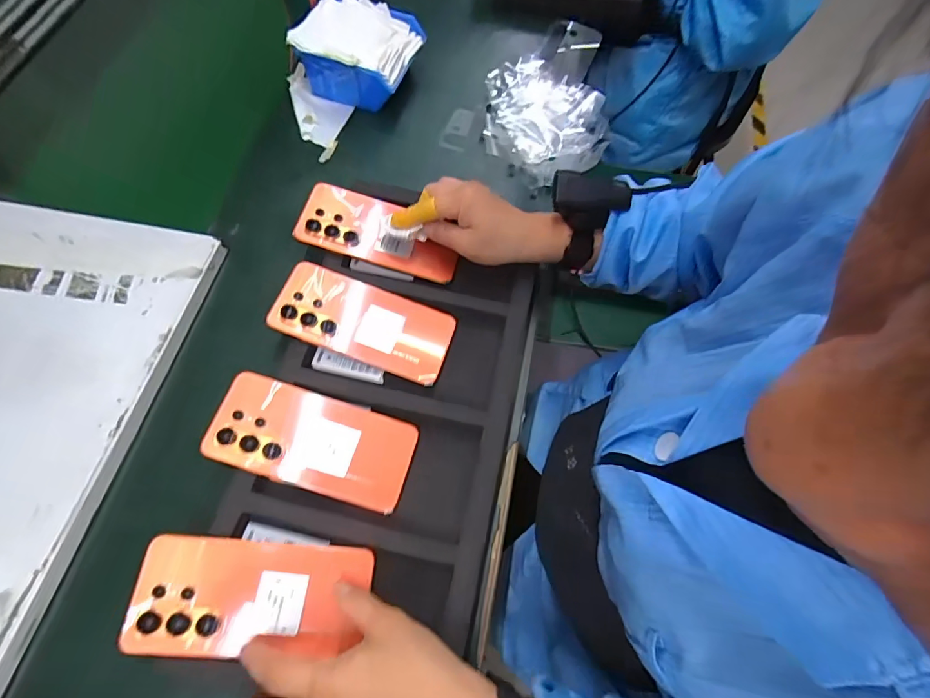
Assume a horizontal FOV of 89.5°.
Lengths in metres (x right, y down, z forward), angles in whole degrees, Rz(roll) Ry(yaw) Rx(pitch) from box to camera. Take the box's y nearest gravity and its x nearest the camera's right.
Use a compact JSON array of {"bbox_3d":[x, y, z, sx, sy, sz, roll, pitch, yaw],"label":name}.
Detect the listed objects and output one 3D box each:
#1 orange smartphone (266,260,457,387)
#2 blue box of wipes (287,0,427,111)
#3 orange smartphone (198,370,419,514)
[{"bbox_3d":[-0.100,-0.028,0.467,0.172,0.010,0.080,21,66,-3],"label":"orange smartphone"},{"bbox_3d":[-0.139,-0.396,0.634,0.139,0.087,0.123,18,66,9],"label":"blue box of wipes"},{"bbox_3d":[-0.133,0.081,0.416,0.170,0.005,0.082,19,65,-5],"label":"orange smartphone"}]

